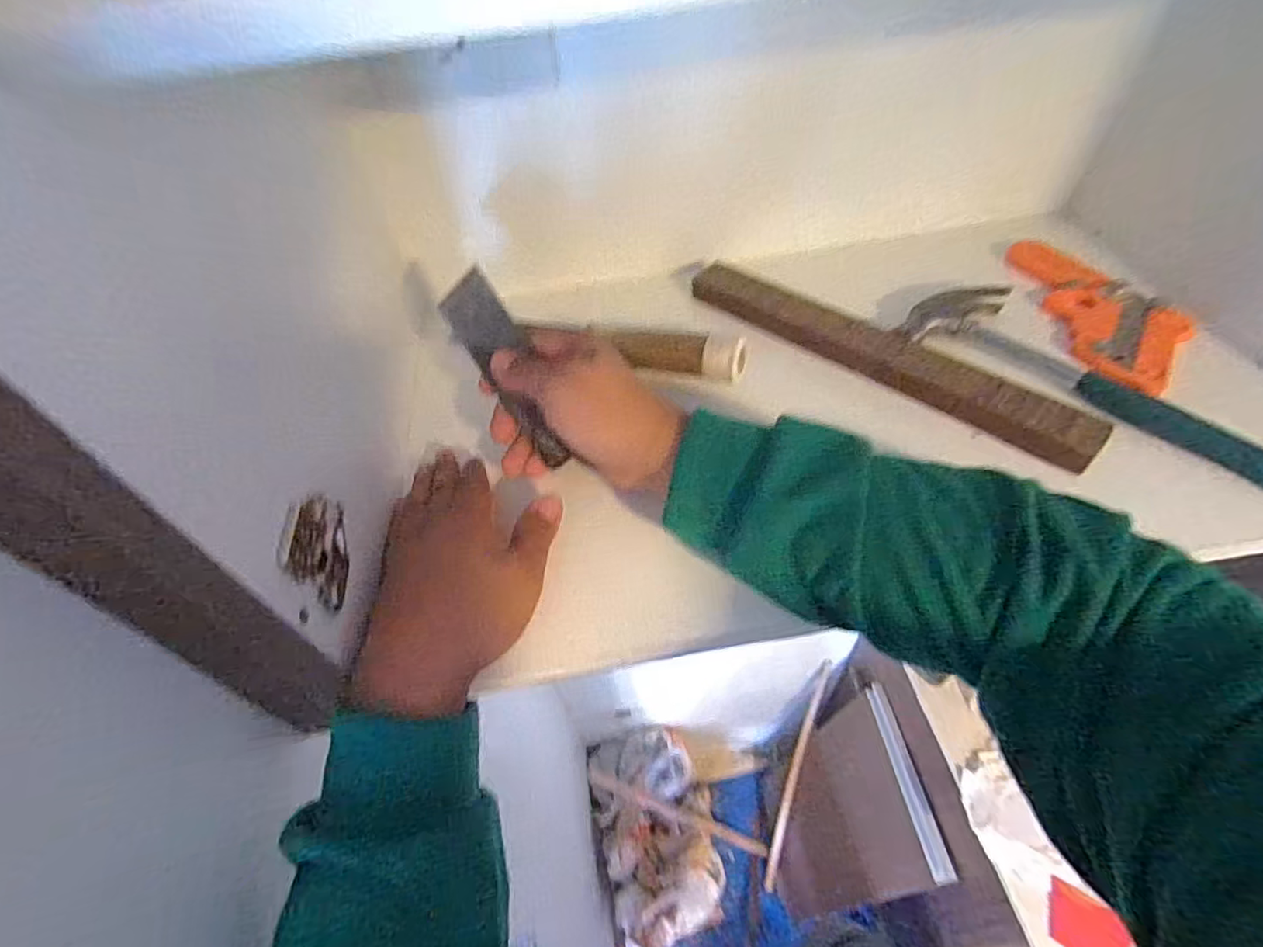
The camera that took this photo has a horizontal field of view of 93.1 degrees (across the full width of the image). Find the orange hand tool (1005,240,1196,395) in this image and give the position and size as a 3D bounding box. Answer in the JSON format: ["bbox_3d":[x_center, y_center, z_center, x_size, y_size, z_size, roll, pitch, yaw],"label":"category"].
[{"bbox_3d":[0.366,-0.129,0.462,0.081,0.016,0.176,-2,49,4],"label":"orange hand tool"}]

